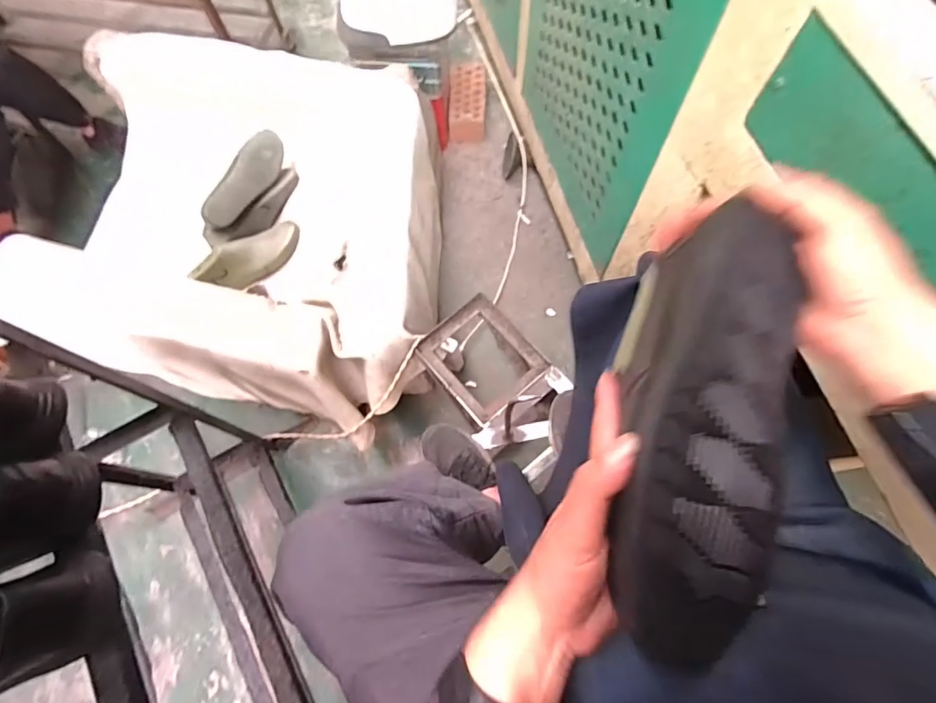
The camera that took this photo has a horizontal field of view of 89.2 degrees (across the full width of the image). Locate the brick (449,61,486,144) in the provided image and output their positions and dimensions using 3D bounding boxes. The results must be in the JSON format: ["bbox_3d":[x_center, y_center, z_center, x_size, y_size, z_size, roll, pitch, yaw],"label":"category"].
[{"bbox_3d":[0.001,-0.767,1.460,0.109,0.091,0.244,0,70,2],"label":"brick"}]

